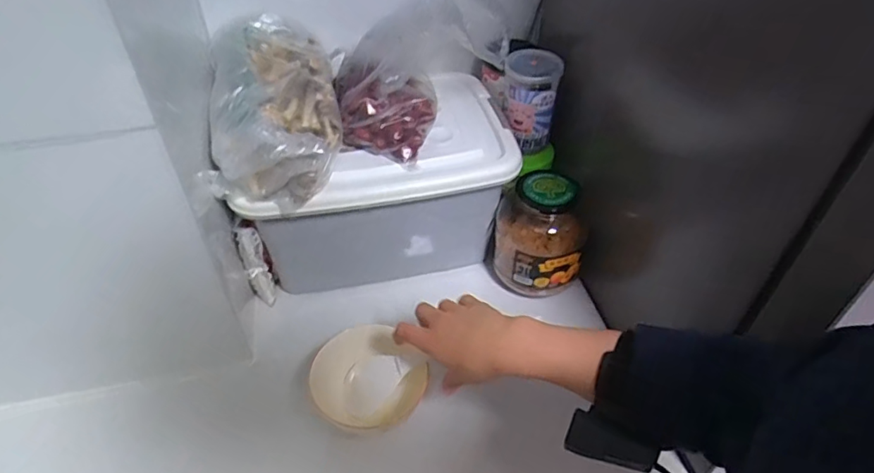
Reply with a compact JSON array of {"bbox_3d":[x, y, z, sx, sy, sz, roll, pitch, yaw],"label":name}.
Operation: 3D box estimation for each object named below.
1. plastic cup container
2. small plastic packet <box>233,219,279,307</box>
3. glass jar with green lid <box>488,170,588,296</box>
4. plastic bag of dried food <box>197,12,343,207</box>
[{"bbox_3d":[0.133,-0.196,0.785,0.075,0.119,0.069,1,44,-1],"label":"plastic cup container"},{"bbox_3d":[-0.243,0.037,0.742,0.038,0.142,0.028,-14,46,-15],"label":"small plastic packet"},{"bbox_3d":[0.140,0.002,0.767,0.126,0.161,0.106,10,45,9],"label":"glass jar with green lid"},{"bbox_3d":[-0.197,-0.155,0.673,0.148,0.113,0.246,-4,44,-6],"label":"plastic bag of dried food"}]

